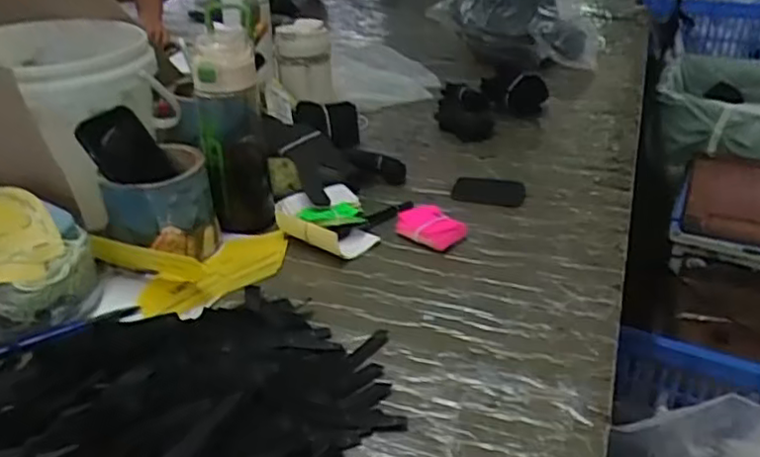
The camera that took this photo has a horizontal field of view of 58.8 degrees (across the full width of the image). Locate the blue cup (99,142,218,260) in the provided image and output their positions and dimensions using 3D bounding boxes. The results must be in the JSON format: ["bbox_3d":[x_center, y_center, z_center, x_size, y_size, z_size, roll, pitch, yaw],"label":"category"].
[{"bbox_3d":[-0.221,-0.022,0.710,0.089,0.099,0.101,13,32,23],"label":"blue cup"}]

